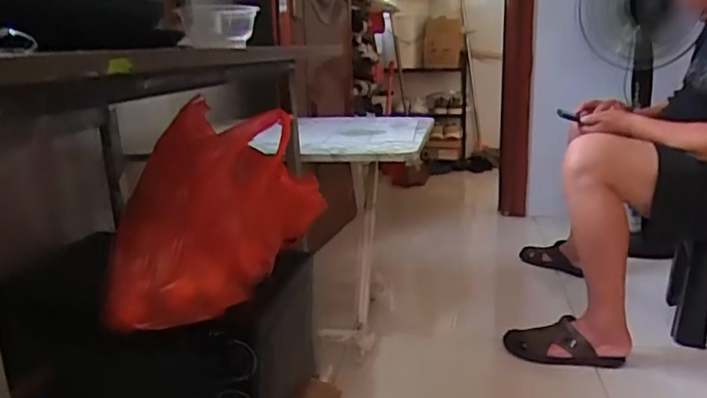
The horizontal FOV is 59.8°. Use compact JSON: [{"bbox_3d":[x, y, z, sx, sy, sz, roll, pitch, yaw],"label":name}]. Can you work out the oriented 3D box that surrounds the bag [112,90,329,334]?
[{"bbox_3d":[-0.192,0.019,0.877,0.320,0.261,0.102,-7,15,-23],"label":"bag"}]

